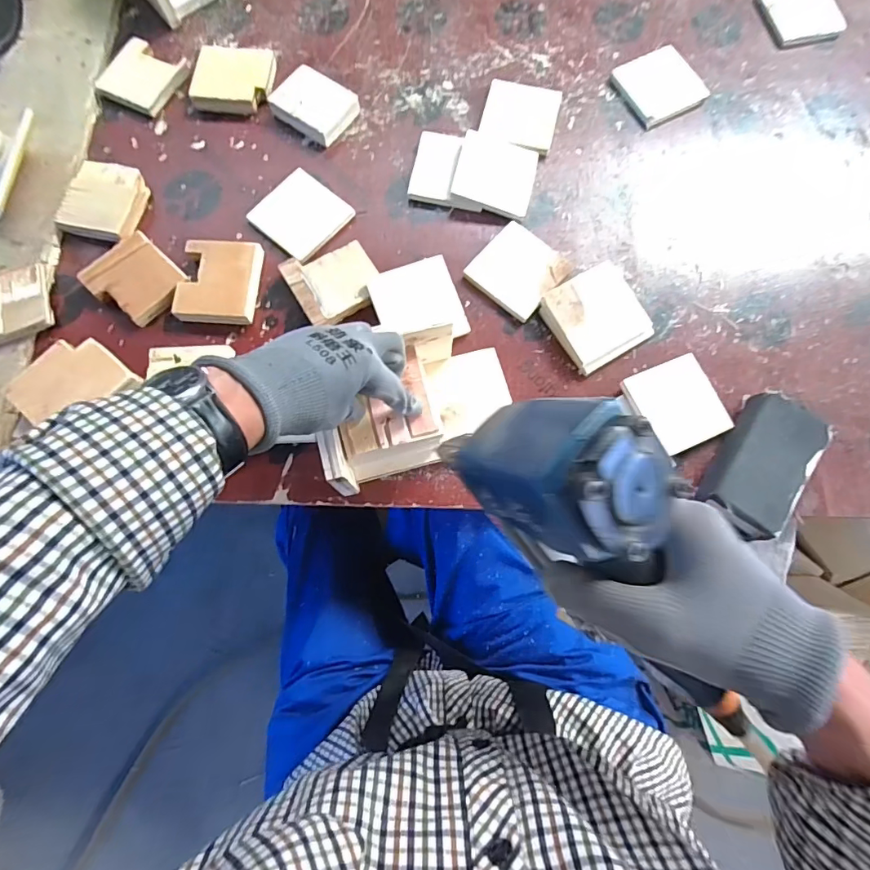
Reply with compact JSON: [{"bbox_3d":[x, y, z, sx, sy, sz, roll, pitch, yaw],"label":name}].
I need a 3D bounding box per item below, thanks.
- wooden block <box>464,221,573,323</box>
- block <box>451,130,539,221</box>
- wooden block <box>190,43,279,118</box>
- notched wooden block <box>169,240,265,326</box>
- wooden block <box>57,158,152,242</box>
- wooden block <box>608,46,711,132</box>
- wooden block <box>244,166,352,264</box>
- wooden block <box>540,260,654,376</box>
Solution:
[{"bbox_3d":[0.096,-0.190,0.551,0.091,0.012,0.094,40,80,8],"label":"wooden block"},{"bbox_3d":[0.074,-0.315,0.573,0.094,0.017,0.092,14,77,2],"label":"block"},{"bbox_3d":[-0.260,-0.458,0.616,0.103,0.019,0.089,9,77,1],"label":"wooden block"},{"bbox_3d":[-0.244,-0.172,0.540,0.083,0.023,0.095,5,77,0],"label":"notched wooden block"},{"bbox_3d":[-0.395,-0.281,0.567,0.091,0.020,0.092,14,77,2],"label":"wooden block"},{"bbox_3d":[0.290,-0.451,0.615,0.099,0.013,0.097,-26,79,-6],"label":"wooden block"},{"bbox_3d":[-0.160,-0.262,0.571,0.093,0.010,0.093,38,79,7],"label":"wooden block"},{"bbox_3d":[0.183,-0.134,0.536,0.105,0.020,0.100,-31,79,-7],"label":"wooden block"}]

